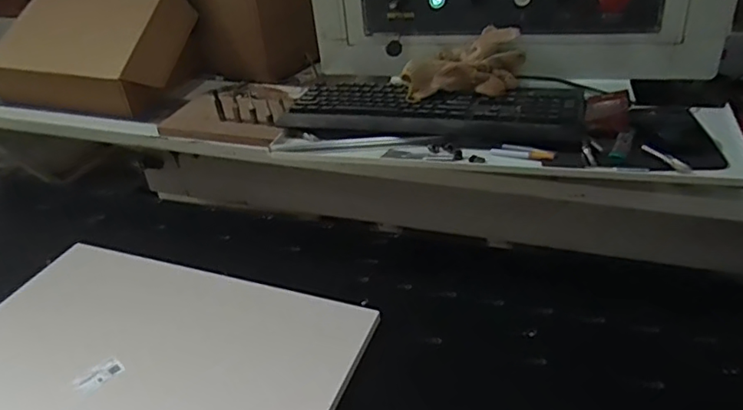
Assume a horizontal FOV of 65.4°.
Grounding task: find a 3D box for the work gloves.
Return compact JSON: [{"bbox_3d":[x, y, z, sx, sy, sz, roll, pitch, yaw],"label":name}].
[{"bbox_3d":[0.142,-0.223,0.913,0.186,0.074,0.101,2,35,10],"label":"work gloves"}]

